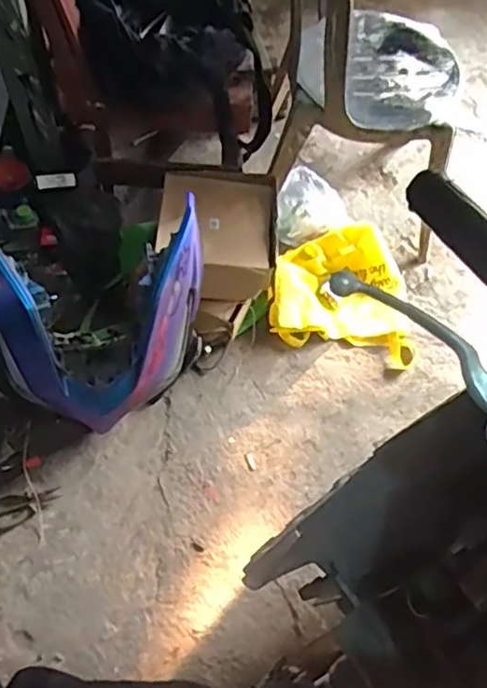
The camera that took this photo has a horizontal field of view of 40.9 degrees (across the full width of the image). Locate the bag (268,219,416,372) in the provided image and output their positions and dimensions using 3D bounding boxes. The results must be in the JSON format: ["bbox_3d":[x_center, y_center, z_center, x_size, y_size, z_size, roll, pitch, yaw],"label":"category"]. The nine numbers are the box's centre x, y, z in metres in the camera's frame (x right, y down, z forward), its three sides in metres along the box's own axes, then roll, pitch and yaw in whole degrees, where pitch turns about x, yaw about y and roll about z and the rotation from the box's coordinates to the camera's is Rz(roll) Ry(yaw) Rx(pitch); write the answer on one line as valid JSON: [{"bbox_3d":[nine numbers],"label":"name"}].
[{"bbox_3d":[0.247,-0.136,1.638,0.349,0.101,0.353,6,62,1],"label":"bag"}]

